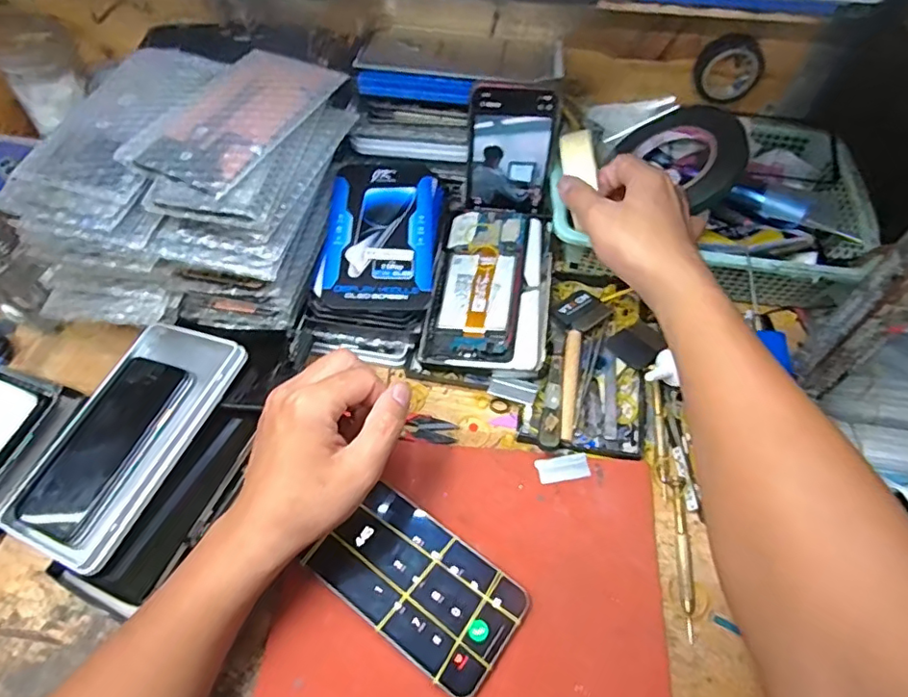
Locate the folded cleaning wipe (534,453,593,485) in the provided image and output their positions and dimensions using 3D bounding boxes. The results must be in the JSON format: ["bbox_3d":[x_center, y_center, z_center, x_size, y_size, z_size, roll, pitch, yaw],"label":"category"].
[{"bbox_3d":[0.084,0.092,0.430,0.040,0.006,0.019,-7,57,-5],"label":"folded cleaning wipe"}]

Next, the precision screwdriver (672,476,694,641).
[{"bbox_3d":[0.161,0.144,0.391,0.008,0.005,0.106,6,57,4],"label":"precision screwdriver"}]

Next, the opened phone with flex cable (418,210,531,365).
[{"bbox_3d":[0.023,-0.060,0.497,0.075,0.009,0.161,5,60,12],"label":"opened phone with flex cable"}]

